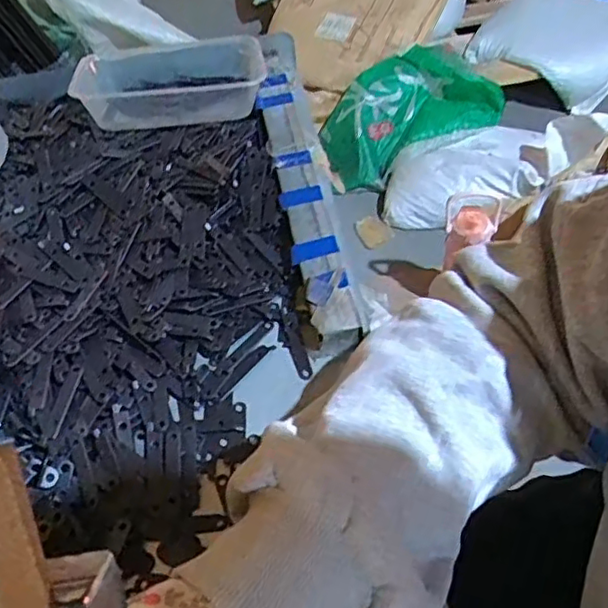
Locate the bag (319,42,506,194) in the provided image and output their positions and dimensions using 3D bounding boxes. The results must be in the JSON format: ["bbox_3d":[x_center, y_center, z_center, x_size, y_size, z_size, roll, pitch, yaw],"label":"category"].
[{"bbox_3d":[0.311,-0.536,1.824,0.538,0.217,0.322,-31,55,-20],"label":"bag"}]

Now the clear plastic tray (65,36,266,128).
[{"bbox_3d":[-0.119,-0.205,0.568,0.166,0.030,0.098,-5,51,1],"label":"clear plastic tray"}]

